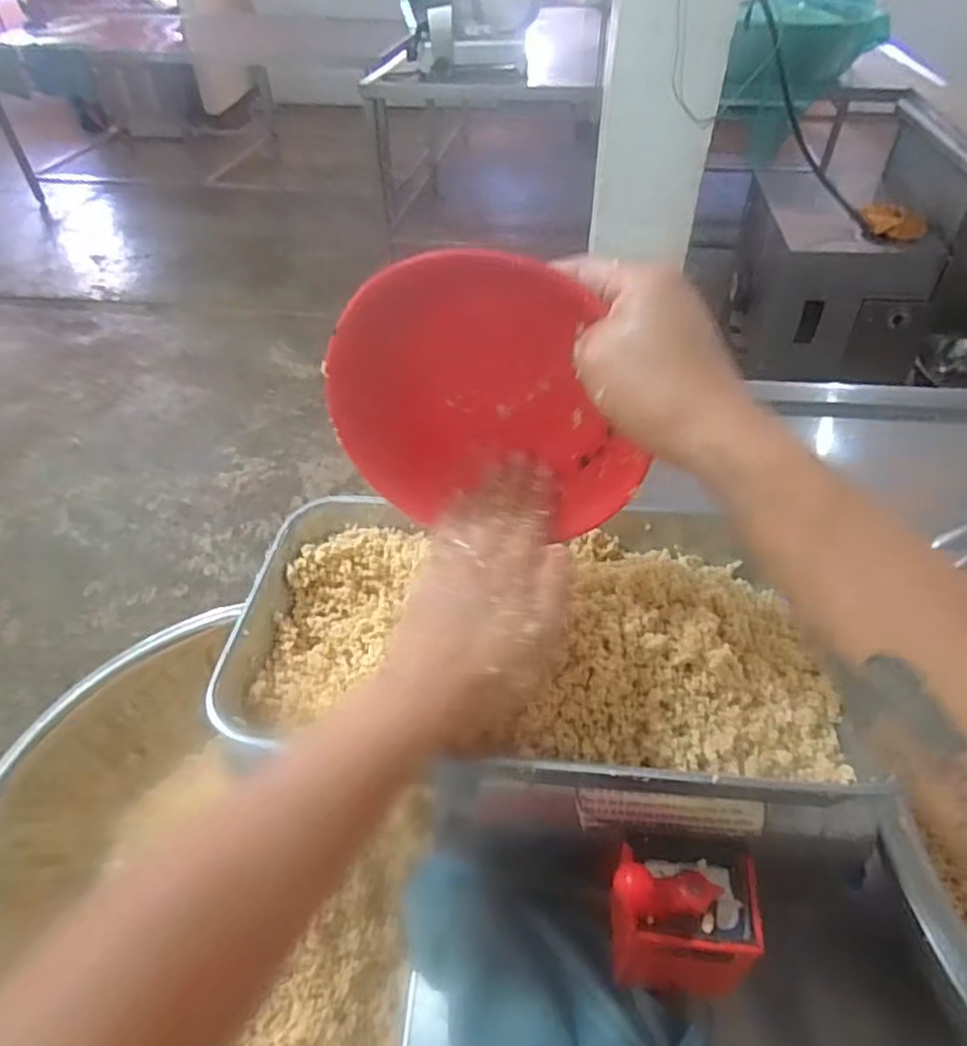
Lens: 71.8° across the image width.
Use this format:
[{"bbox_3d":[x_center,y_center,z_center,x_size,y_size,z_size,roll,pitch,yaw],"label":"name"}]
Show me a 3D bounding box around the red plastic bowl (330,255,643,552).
[{"bbox_3d":[0.005,-0.074,0.362,0.164,0.154,0.052,10,46,10],"label":"red plastic bowl"}]

